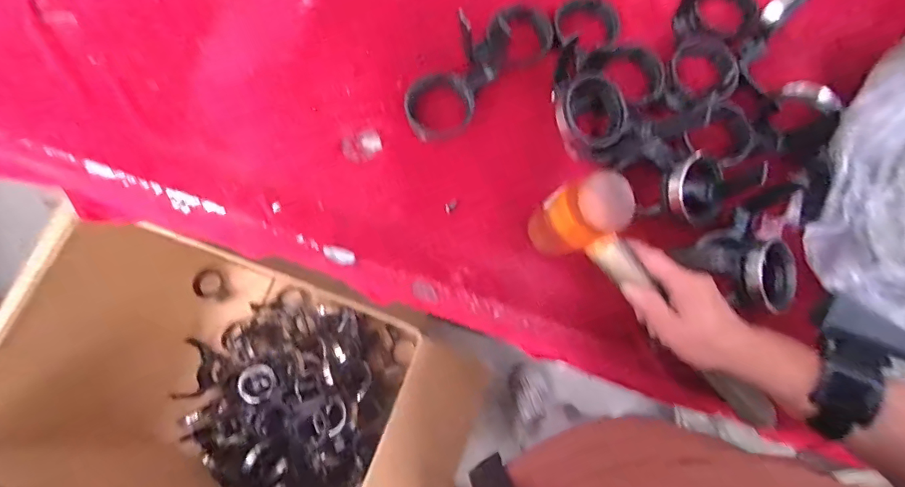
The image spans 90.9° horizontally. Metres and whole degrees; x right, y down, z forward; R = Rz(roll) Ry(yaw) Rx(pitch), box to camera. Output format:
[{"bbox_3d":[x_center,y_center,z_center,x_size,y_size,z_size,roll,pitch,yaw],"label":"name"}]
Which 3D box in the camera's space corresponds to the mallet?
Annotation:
[{"bbox_3d":[0.185,0.056,0.412,0.068,0.090,0.279,-42,96,-9],"label":"mallet"}]

